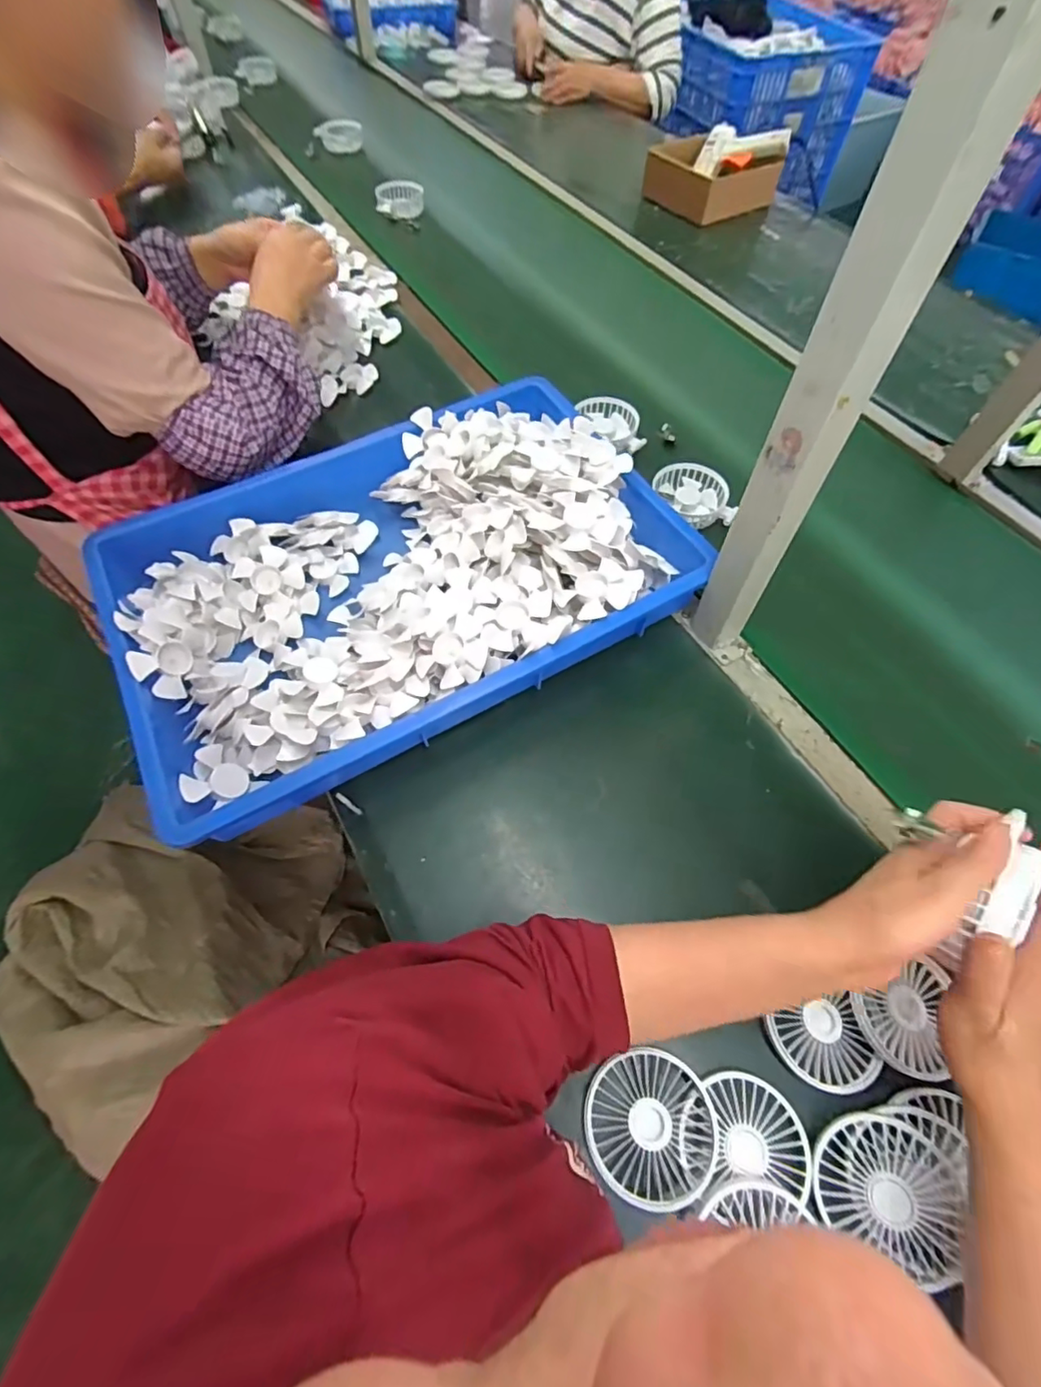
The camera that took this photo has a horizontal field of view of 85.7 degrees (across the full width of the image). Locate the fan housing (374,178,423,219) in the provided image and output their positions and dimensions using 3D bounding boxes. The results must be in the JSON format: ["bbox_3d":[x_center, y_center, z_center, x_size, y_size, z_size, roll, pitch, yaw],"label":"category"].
[{"bbox_3d":[-0.228,-0.937,1.066,0.092,0.053,0.062,-5,60,-5],"label":"fan housing"}]

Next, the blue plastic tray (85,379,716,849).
[{"bbox_3d":[-0.124,-0.133,0.584,0.547,0.090,0.370,-26,64,-14],"label":"blue plastic tray"}]

